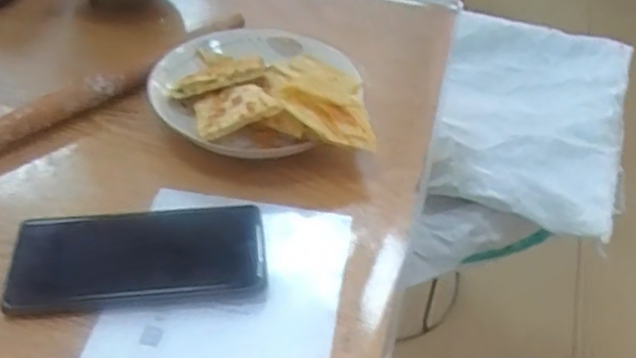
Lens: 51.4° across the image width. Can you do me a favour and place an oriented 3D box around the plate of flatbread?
[{"bbox_3d":[-0.046,-0.081,0.571,0.185,0.054,0.159,5,43,2],"label":"plate of flatbread"}]

